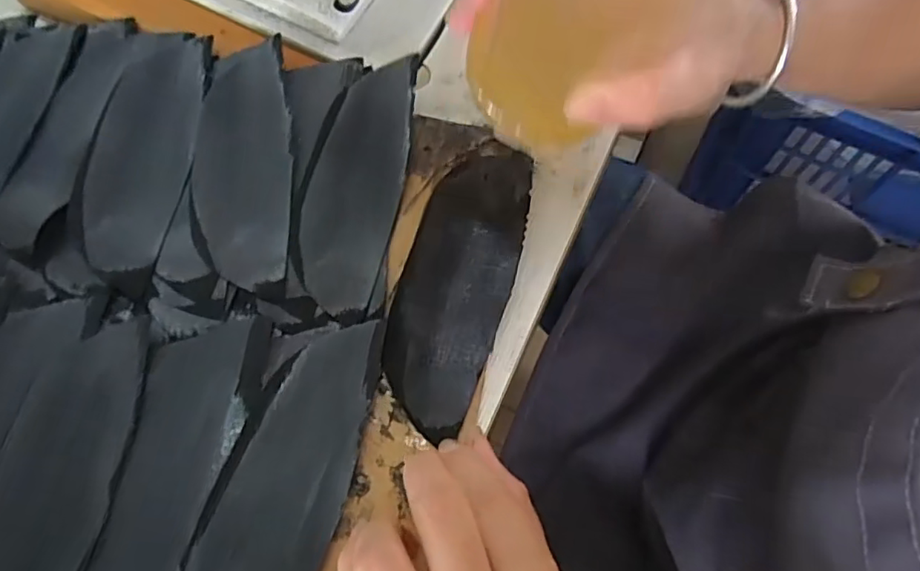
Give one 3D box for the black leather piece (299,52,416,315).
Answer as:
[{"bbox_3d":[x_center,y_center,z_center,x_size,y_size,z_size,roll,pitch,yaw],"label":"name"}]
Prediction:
[{"bbox_3d":[-0.048,-0.053,0.281,0.041,0.005,0.133,9,68,1],"label":"black leather piece"}]

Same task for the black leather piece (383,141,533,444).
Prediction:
[{"bbox_3d":[0.000,-0.007,0.263,0.045,0.008,0.138,16,66,7],"label":"black leather piece"}]

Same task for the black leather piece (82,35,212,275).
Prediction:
[{"bbox_3d":[-0.148,-0.069,0.280,0.043,0.006,0.130,-1,65,0],"label":"black leather piece"}]

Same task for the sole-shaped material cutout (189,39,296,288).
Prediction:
[{"bbox_3d":[-0.103,-0.062,0.281,0.044,0.004,0.132,-7,68,-3],"label":"sole-shaped material cutout"}]

